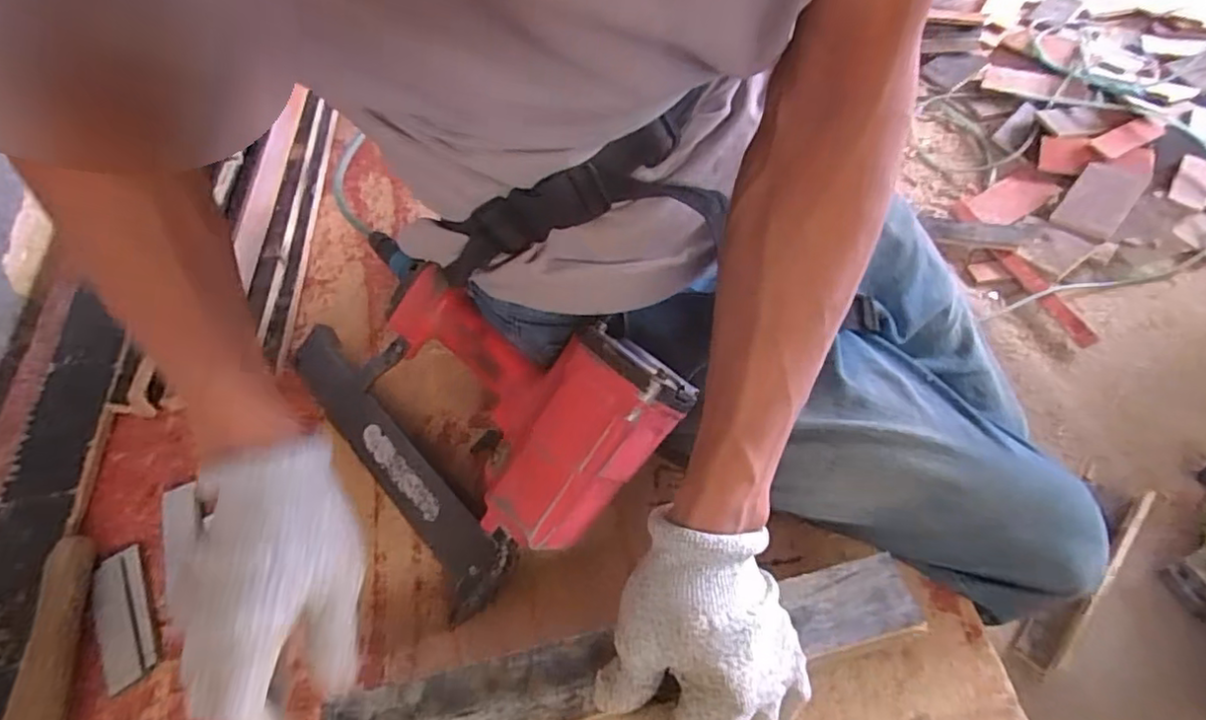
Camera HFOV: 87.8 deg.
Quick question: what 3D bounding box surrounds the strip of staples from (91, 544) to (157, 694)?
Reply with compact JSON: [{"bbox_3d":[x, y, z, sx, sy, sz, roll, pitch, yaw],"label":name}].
[{"bbox_3d":[-0.359,0.190,0.468,0.035,0.007,0.106,-18,58,-27],"label":"strip of staples"}]

